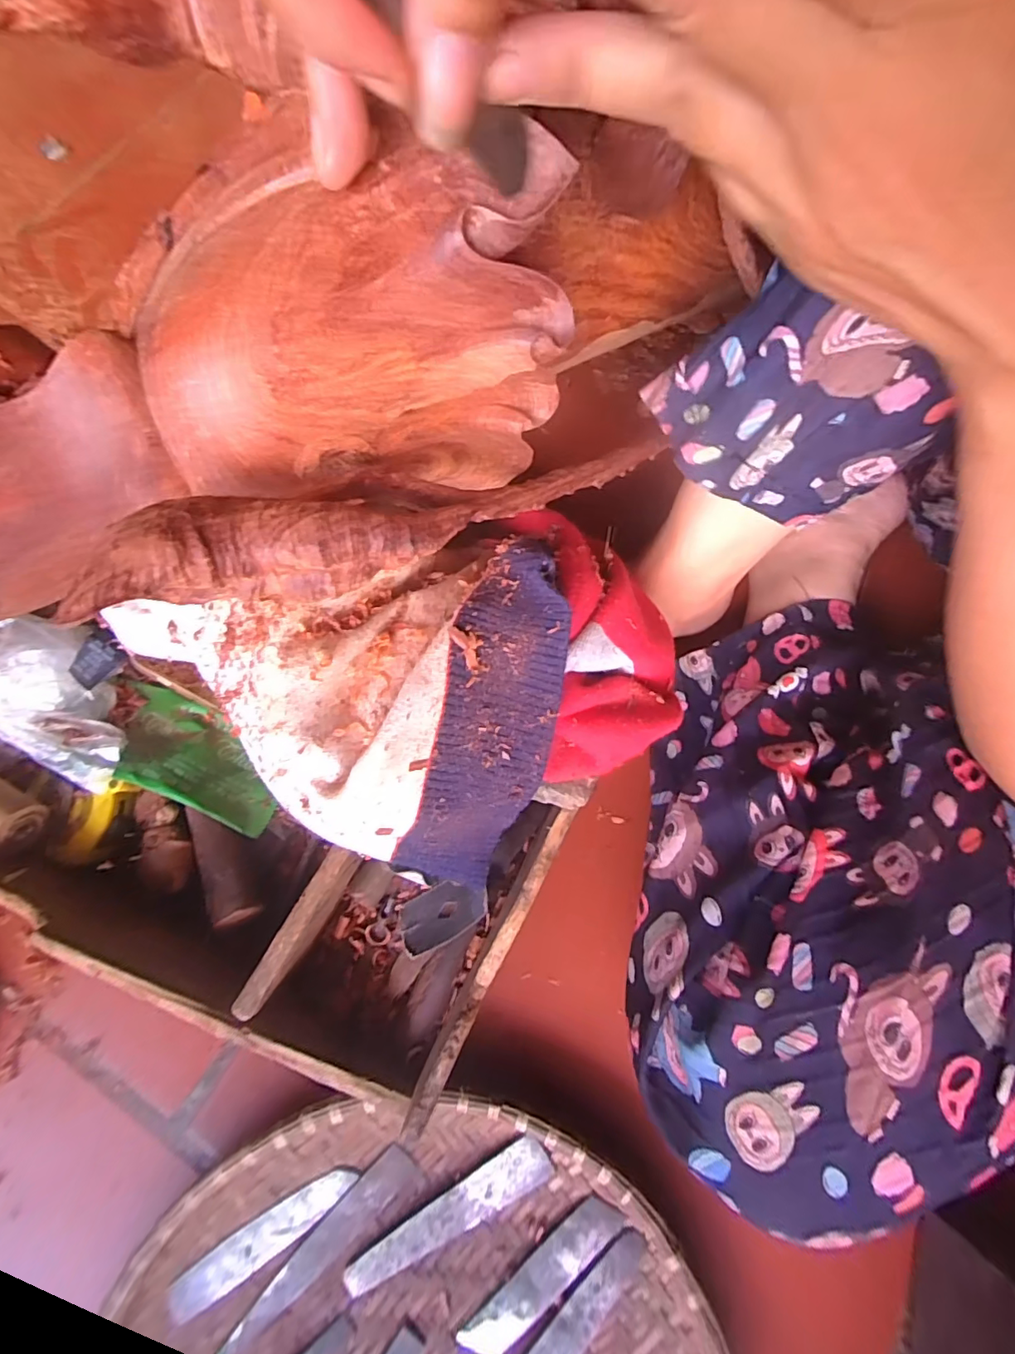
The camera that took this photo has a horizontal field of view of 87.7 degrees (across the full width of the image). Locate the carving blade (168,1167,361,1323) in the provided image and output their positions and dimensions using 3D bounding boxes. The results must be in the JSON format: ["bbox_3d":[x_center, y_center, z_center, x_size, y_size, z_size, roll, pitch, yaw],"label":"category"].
[{"bbox_3d":[-0.136,0.316,0.296,0.106,0.010,0.022,-31,76,-9],"label":"carving blade"}]

